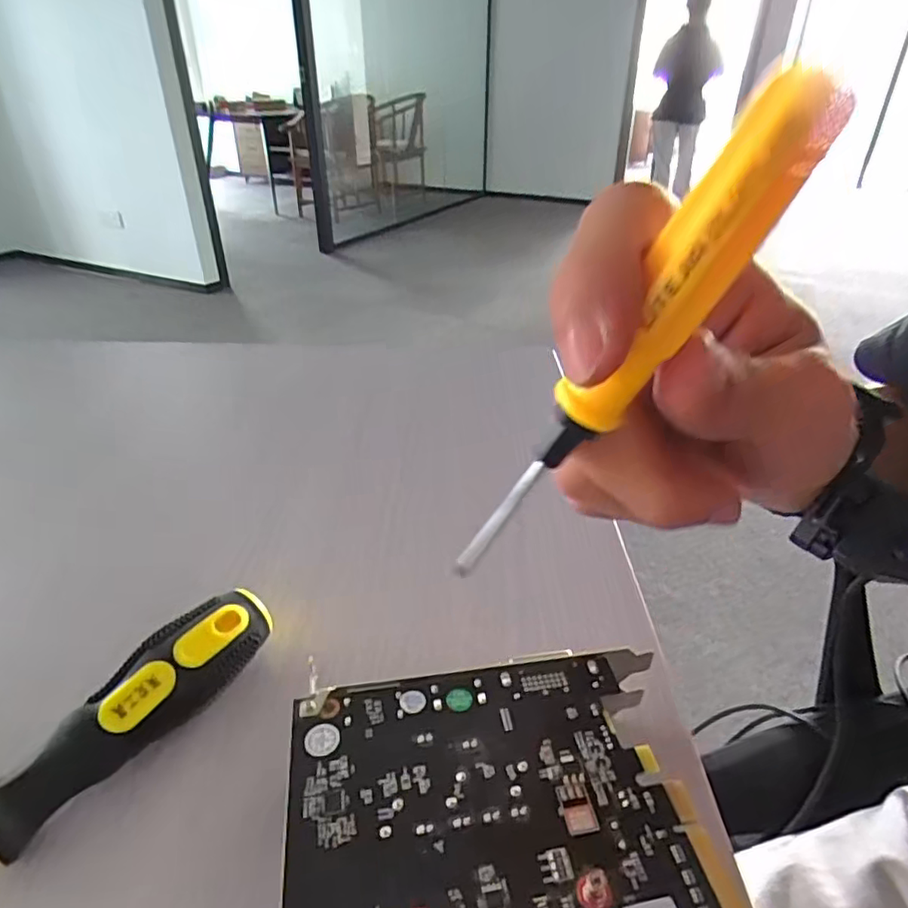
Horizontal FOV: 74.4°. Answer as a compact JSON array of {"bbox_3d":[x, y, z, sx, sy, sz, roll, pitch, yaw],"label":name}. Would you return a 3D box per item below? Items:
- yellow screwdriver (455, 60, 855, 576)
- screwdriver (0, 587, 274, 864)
[{"bbox_3d":[0.030,-0.013,0.124,0.014,0.121,0.012,28,36,-4],"label":"yellow screwdriver"},{"bbox_3d":[-0.138,0.111,0.183,0.025,0.030,0.194,24,39,33],"label":"screwdriver"}]

